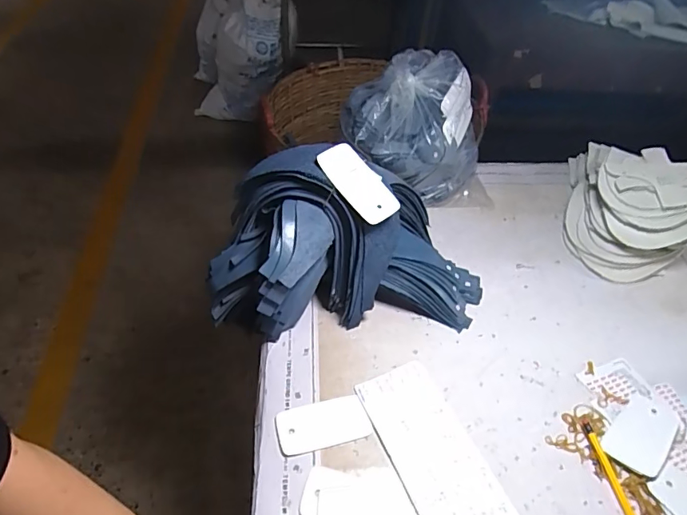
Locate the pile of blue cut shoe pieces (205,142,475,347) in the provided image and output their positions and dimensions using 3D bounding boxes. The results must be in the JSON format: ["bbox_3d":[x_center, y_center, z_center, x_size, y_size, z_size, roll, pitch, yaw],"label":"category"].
[{"bbox_3d":[0.010,-0.025,0.593,0.362,0.202,0.165,-2,46,-8],"label":"pile of blue cut shoe pieces"}]

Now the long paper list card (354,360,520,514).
[{"bbox_3d":[0.123,0.252,0.477,0.094,0.006,0.316,-16,49,-20],"label":"long paper list card"}]

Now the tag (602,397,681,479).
[{"bbox_3d":[0.348,0.201,0.534,0.111,0.004,0.056,-32,51,-30],"label":"tag"}]

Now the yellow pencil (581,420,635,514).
[{"bbox_3d":[0.291,0.255,0.477,0.012,0.007,0.177,-3,46,-8],"label":"yellow pencil"}]

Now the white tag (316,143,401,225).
[{"bbox_3d":[0.018,-0.085,0.527,0.051,0.007,0.102,-41,86,-19],"label":"white tag"}]

